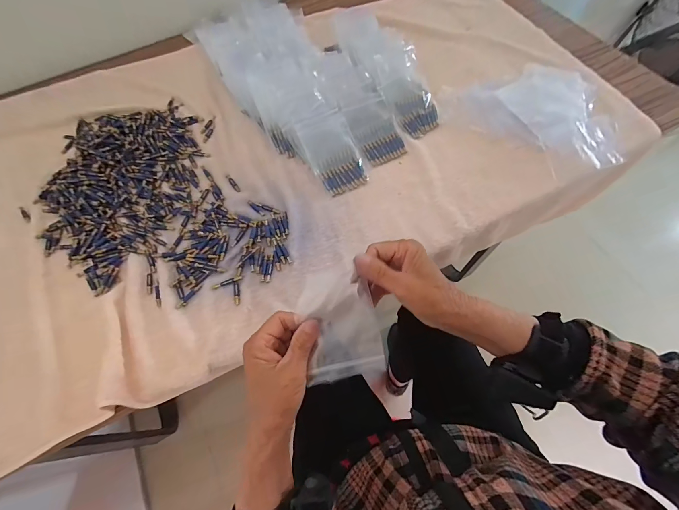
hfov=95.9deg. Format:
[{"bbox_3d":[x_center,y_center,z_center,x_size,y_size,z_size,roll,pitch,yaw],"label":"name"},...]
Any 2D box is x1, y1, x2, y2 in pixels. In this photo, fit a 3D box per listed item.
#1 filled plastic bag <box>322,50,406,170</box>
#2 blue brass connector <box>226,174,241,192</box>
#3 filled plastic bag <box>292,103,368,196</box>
[{"bbox_3d":[0.036,-0.242,0.493,0.075,0.015,0.206,-27,86,-10],"label":"filled plastic bag"},{"bbox_3d":[-0.165,-0.111,0.474,0.008,0.004,0.041,-33,68,-12],"label":"blue brass connector"},{"bbox_3d":[-0.012,-0.163,0.469,0.081,0.016,0.140,-26,87,-17],"label":"filled plastic bag"}]

